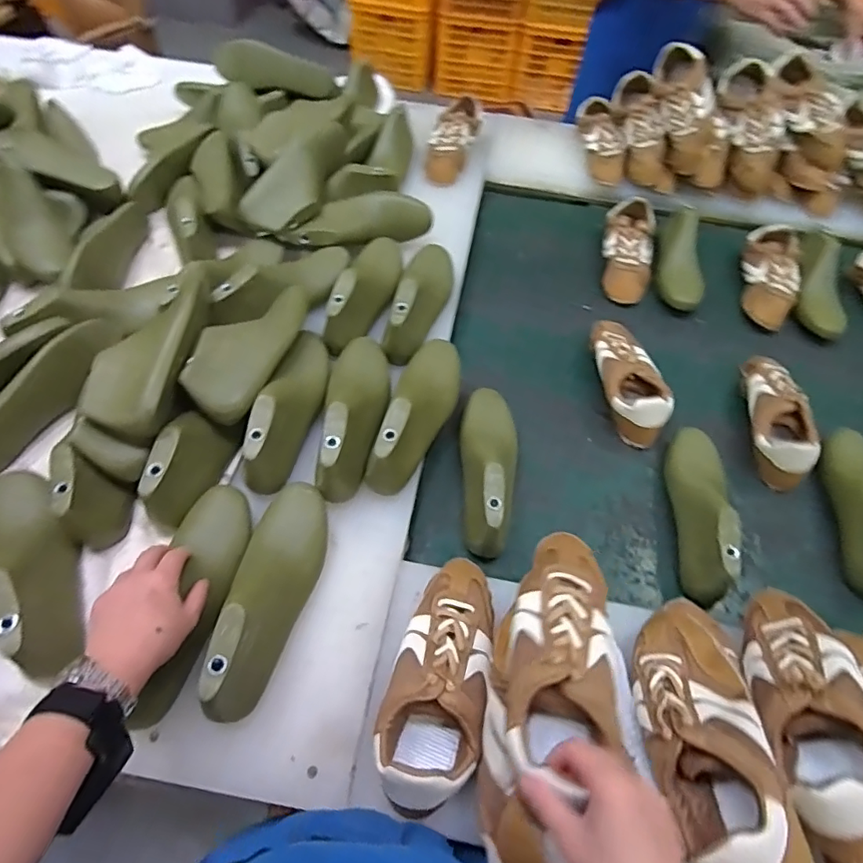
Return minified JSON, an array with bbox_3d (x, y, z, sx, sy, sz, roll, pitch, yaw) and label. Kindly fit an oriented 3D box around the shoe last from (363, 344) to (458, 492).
[{"bbox_3d":[-0.016,-0.034,0.682,0.078,0.098,0.249,16,58,8],"label":"shoe last"}]

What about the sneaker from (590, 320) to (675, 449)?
[{"bbox_3d":[0.294,-0.087,0.805,0.089,0.069,0.232,-3,57,-4],"label":"sneaker"}]

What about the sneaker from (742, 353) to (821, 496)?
[{"bbox_3d":[0.502,-0.035,0.774,0.076,0.066,0.239,9,57,3],"label":"sneaker"}]

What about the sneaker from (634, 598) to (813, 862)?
[{"bbox_3d":[0.242,0.253,0.475,0.100,0.081,0.262,9,33,3],"label":"sneaker"}]

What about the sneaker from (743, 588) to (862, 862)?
[{"bbox_3d":[0.346,0.240,0.479,0.096,0.080,0.235,14,39,6],"label":"sneaker"}]

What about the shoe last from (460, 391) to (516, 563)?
[{"bbox_3d":[0.075,0.033,0.683,0.079,0.075,0.241,7,57,2],"label":"shoe last"}]

